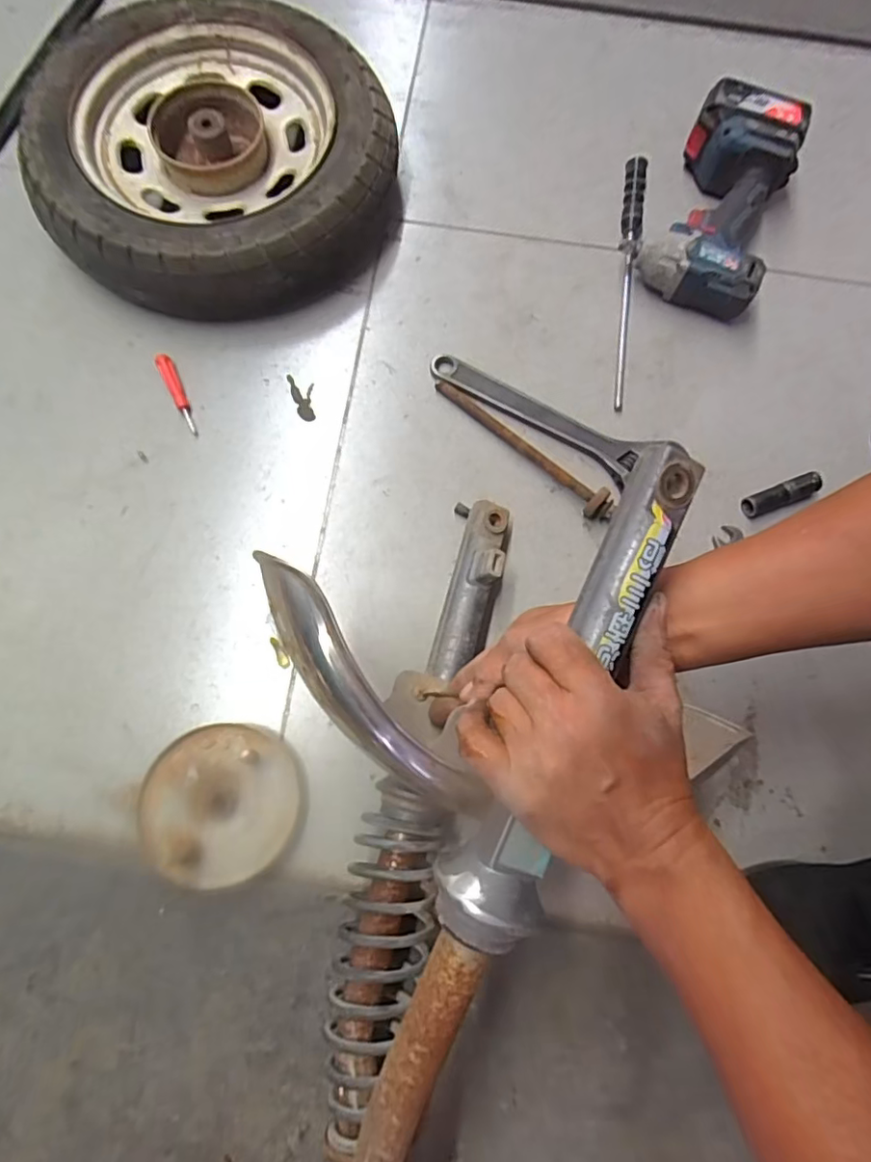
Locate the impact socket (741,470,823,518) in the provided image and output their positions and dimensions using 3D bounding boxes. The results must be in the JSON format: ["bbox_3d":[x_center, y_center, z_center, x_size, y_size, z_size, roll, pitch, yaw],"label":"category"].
[{"bbox_3d":[0.346,-0.086,0.576,0.082,0.017,0.022,-23,77,-7],"label":"impact socket"}]

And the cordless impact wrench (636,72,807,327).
[{"bbox_3d":[0.315,-0.418,0.634,0.126,0.073,0.243,21,76,4],"label":"cordless impact wrench"}]

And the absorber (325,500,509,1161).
[{"bbox_3d":[-0.015,0.159,0.479,0.071,0.079,0.497,12,76,2],"label":"absorber"}]

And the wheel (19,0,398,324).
[{"bbox_3d":[-0.234,-0.483,0.624,0.359,0.078,0.369,0,76,-1],"label":"wheel"}]

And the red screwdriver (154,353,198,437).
[{"bbox_3d":[-0.267,-0.193,0.597,0.016,0.014,0.096,-25,77,-7],"label":"red screwdriver"}]

